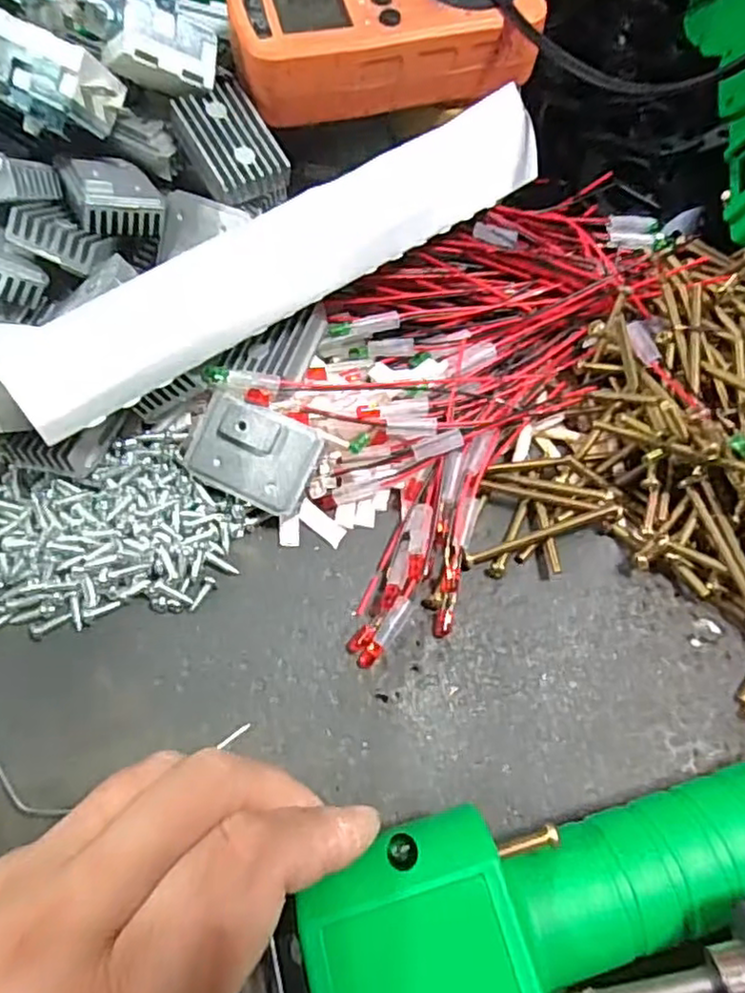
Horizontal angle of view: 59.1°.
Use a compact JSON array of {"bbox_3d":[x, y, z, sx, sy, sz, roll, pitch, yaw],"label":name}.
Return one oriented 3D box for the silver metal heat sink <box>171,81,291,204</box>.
[{"bbox_3d":[-0.058,-0.143,0.266,0.034,0.012,0.045,-26,87,-12],"label":"silver metal heat sink"}]

